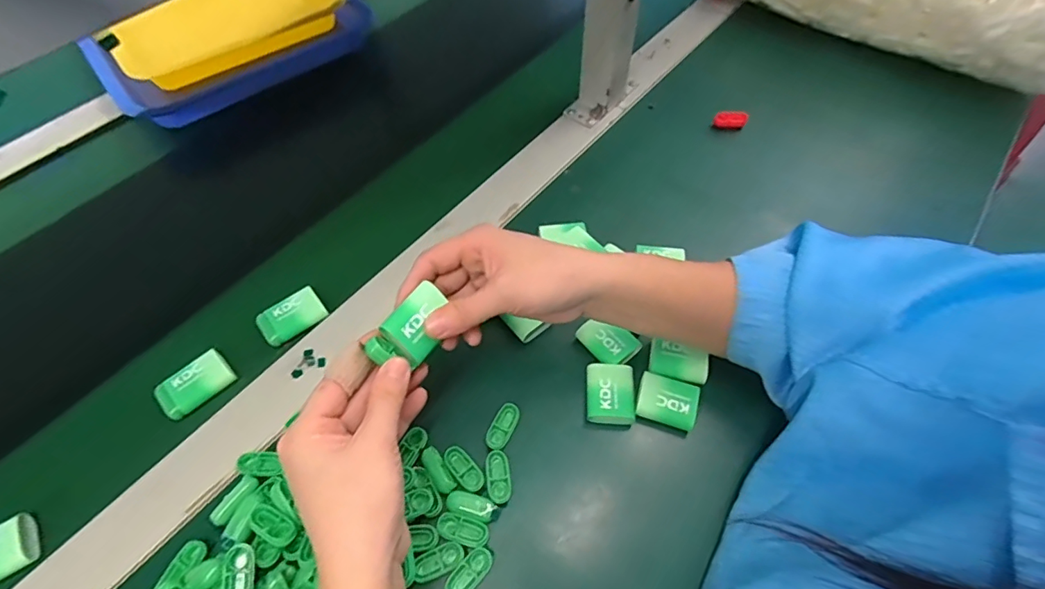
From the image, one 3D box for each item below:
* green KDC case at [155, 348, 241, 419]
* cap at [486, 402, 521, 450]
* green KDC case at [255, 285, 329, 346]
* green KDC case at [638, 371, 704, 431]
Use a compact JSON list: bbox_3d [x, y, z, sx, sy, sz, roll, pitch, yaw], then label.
[{"bbox_3d":[-0.252,0.068,0.391,0.052,0.011,0.032,-40,66,-22],"label":"green KDC case"},{"bbox_3d":[-0.014,0.096,0.370,0.016,0.007,0.034,25,61,15],"label":"cap"},{"bbox_3d":[-0.192,0.018,0.421,0.051,0.010,0.033,-33,63,-18],"label":"green KDC case"},{"bbox_3d":[0.108,0.078,0.376,0.044,0.010,0.035,18,60,12],"label":"green KDC case"}]

